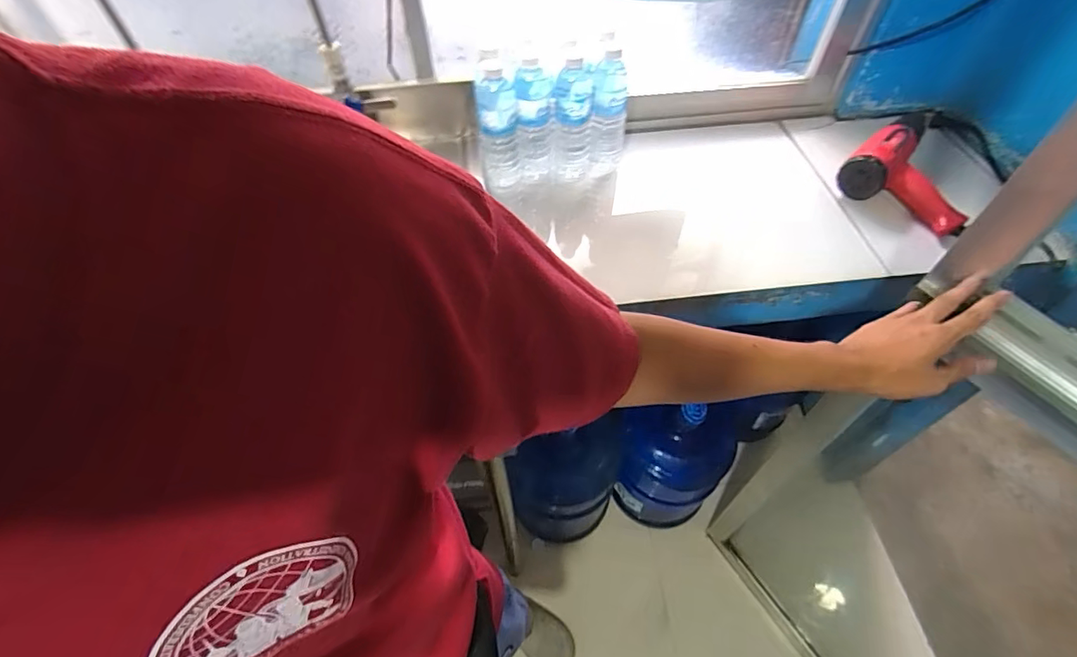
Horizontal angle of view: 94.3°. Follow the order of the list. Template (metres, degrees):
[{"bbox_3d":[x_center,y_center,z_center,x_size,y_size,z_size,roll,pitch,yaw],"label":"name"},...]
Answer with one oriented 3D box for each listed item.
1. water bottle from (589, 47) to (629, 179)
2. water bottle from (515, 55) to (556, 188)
[{"bbox_3d":[0.115,-0.341,0.831,0.058,0.197,0.055,6,54,6],"label":"water bottle"},{"bbox_3d":[-0.009,-0.337,0.819,0.068,0.175,0.076,-3,53,-1],"label":"water bottle"}]

